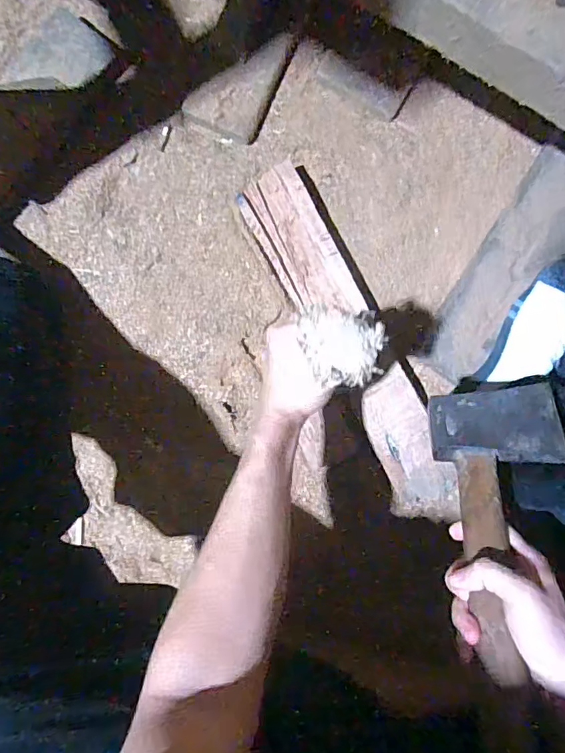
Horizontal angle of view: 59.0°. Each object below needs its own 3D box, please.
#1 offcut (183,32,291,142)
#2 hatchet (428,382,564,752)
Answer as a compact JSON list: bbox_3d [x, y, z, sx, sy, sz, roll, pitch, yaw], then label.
[{"bbox_3d":[-0.055,-0.368,0.619,0.085,0.014,0.140,25,88,-2],"label":"offcut"},{"bbox_3d":[0.173,0.129,0.388,0.103,0.035,0.273,10,59,-2],"label":"hatchet"}]

